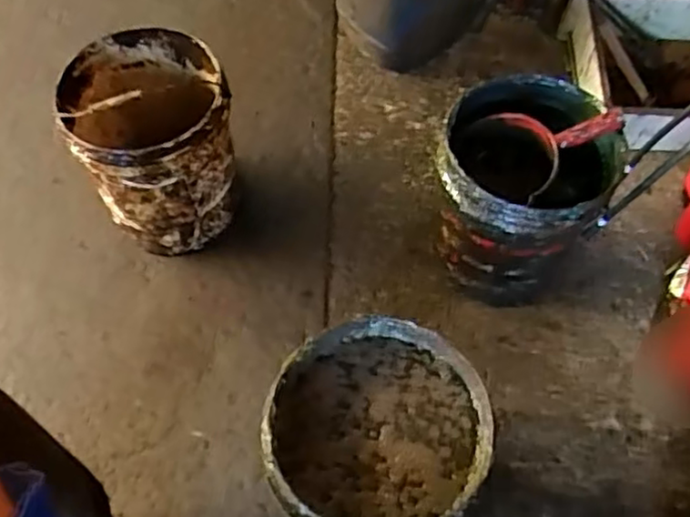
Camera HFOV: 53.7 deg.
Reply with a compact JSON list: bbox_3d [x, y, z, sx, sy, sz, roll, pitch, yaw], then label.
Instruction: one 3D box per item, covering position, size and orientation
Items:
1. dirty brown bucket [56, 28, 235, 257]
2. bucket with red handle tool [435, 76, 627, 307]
[{"bbox_3d":[-0.372,-0.230,1.357,0.295,0.320,0.331,-18,62,-11],"label":"dirty brown bucket"},{"bbox_3d":[0.311,-0.118,1.256,0.291,0.314,0.292,21,62,10],"label":"bucket with red handle tool"}]

